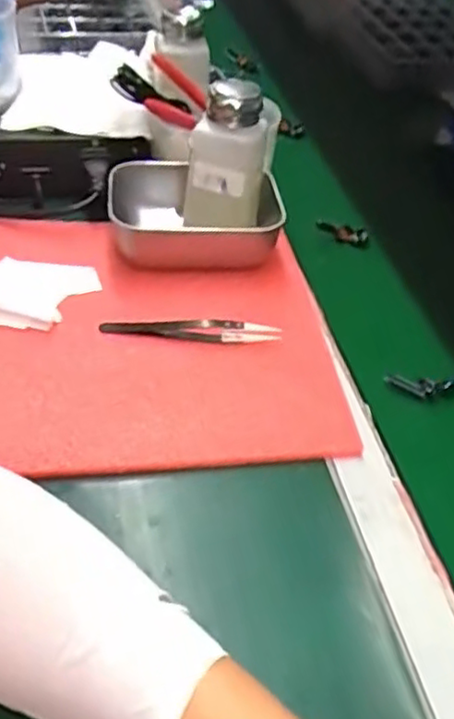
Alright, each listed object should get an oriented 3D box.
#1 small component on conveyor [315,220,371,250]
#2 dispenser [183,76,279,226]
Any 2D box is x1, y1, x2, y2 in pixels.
[{"bbox_3d":[0.103,-0.113,0.600,0.055,0.015,0.010,16,42,-15],"label":"small component on conveyor"},{"bbox_3d":[0.001,-0.144,0.518,0.063,0.124,0.052,8,43,2],"label":"dispenser"}]

